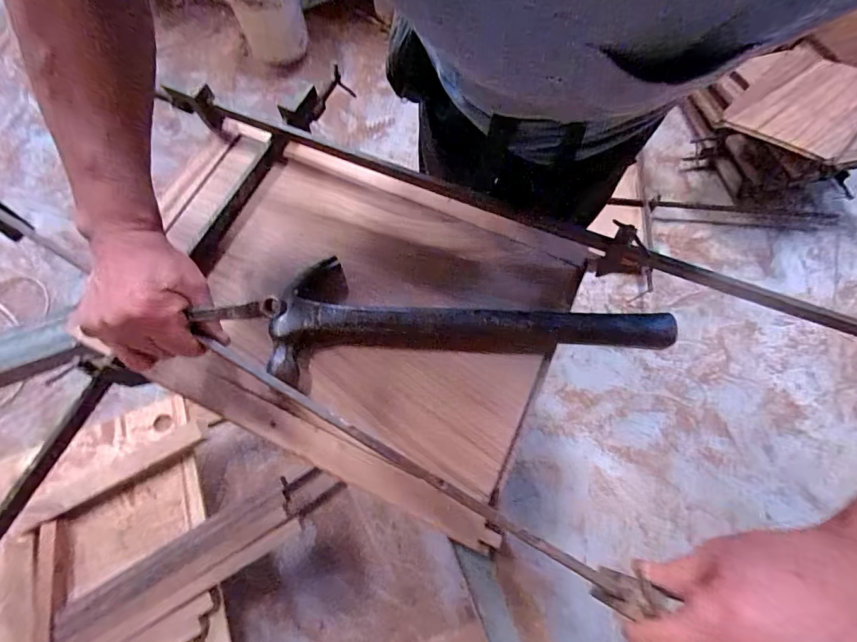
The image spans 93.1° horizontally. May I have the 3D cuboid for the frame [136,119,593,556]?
[{"bbox_3d":[-0.101,-0.026,0.452,0.473,0.032,0.324,24,73,9],"label":"frame"}]

